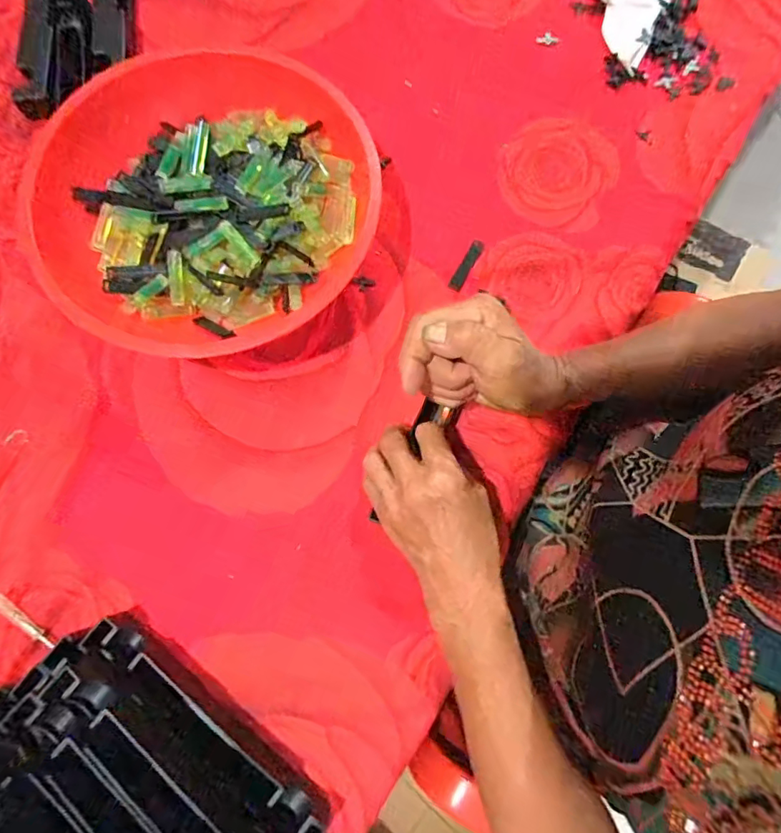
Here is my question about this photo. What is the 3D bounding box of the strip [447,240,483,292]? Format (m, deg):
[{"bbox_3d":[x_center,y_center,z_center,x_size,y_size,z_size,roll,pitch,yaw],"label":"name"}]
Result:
[{"bbox_3d":[0.064,-0.128,0.425,0.011,0.004,0.047,30,86,-9],"label":"strip"}]

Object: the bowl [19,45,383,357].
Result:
[{"bbox_3d":[-0.141,-0.162,0.388,0.239,0.075,0.245,0,78,-1],"label":"bowl"}]

